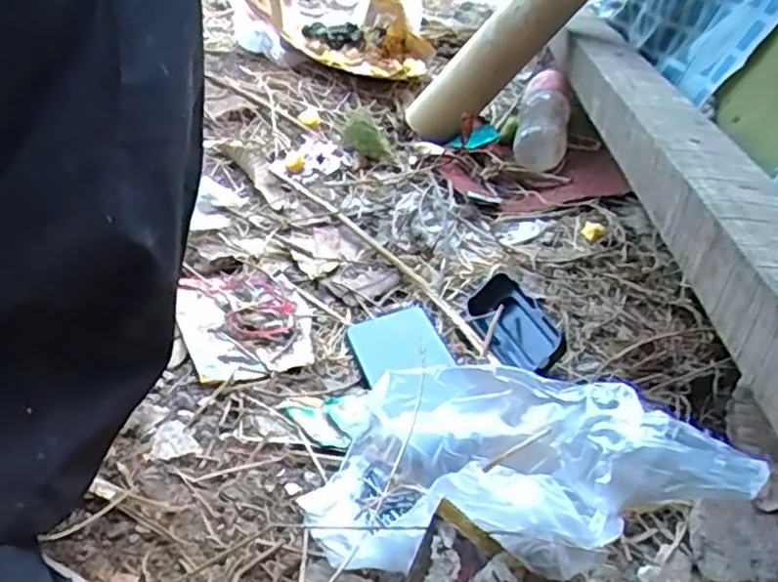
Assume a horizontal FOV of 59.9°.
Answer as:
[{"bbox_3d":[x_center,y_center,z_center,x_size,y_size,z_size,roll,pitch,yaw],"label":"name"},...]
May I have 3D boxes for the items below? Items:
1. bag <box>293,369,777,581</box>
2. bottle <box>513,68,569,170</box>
[{"bbox_3d":[0.079,0.113,0.412,0.259,0.095,0.118,-10,30,26],"label":"bag"},{"bbox_3d":[0.206,-0.233,0.905,0.065,0.076,0.186,10,36,9],"label":"bottle"}]

